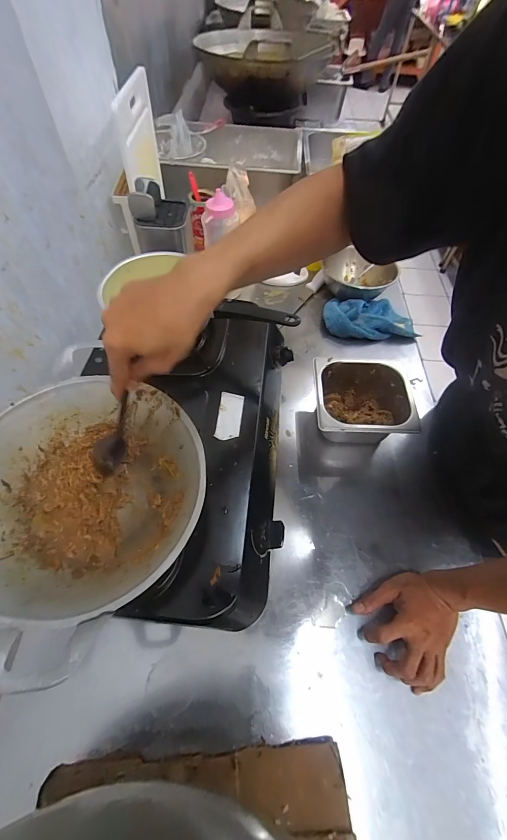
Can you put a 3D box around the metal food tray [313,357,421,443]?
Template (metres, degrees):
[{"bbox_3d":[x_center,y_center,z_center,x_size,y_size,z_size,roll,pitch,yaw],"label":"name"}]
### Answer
[{"bbox_3d":[0.198,-0.026,0.616,0.171,0.090,0.153,2,58,-1],"label":"metal food tray"}]

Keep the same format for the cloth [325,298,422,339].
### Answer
[{"bbox_3d":[0.280,-0.250,0.789,0.222,0.054,0.121,3,58,0],"label":"cloth"}]

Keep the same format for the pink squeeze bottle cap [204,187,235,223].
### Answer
[{"bbox_3d":[-0.069,-0.444,0.666,0.060,0.040,0.051,-1,58,-3],"label":"pink squeeze bottle cap"}]

